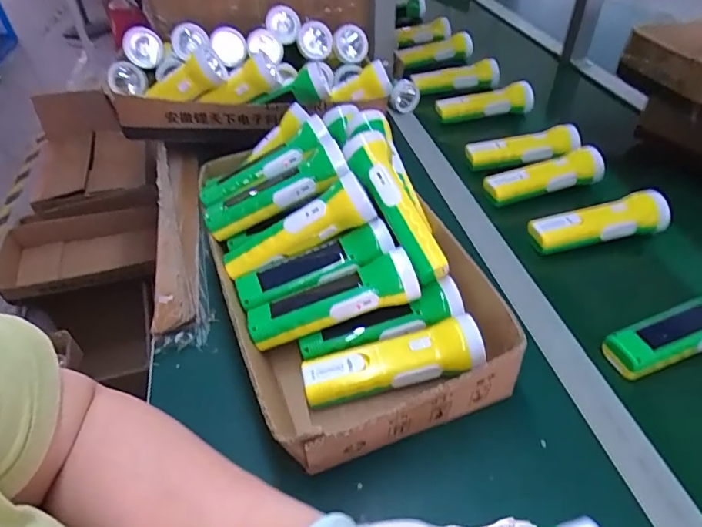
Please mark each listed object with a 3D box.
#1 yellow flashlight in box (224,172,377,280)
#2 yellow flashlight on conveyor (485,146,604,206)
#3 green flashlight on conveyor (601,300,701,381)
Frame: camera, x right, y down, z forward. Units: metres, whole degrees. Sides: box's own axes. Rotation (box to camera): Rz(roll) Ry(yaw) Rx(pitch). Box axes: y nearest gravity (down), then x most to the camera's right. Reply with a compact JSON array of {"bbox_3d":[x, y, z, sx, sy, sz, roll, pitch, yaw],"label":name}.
[{"bbox_3d":[-0.057,-0.034,0.501,0.163,0.045,0.046,-26,43,8],"label":"yellow flashlight in box"},{"bbox_3d":[0.278,-0.131,0.684,0.172,0.042,0.044,-13,44,-11],"label":"yellow flashlight on conveyor"},{"bbox_3d":[0.343,0.070,0.489,0.171,0.056,0.049,-16,44,-13],"label":"green flashlight on conveyor"}]

